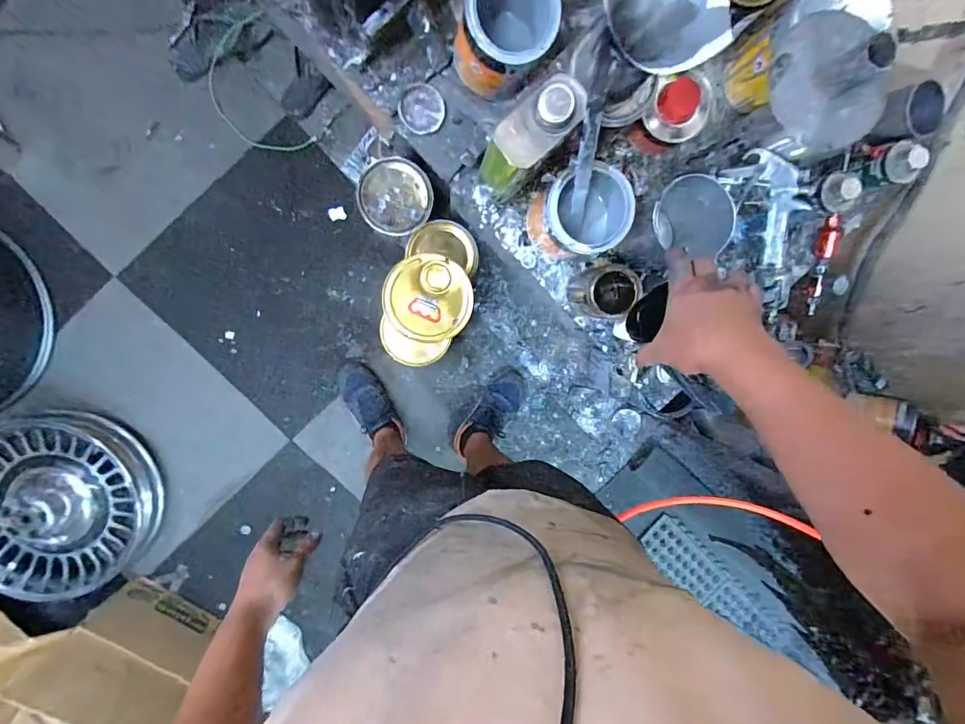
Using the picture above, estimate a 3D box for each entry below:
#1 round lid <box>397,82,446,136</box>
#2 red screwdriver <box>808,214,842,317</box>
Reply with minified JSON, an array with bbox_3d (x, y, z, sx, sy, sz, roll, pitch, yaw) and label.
[{"bbox_3d":[-0.087,-0.362,0.634,0.063,0.008,0.063,0,112,1],"label":"round lid"},{"bbox_3d":[0.544,-0.152,0.707,0.020,0.027,0.162,-11,119,-4],"label":"red screwdriver"}]

